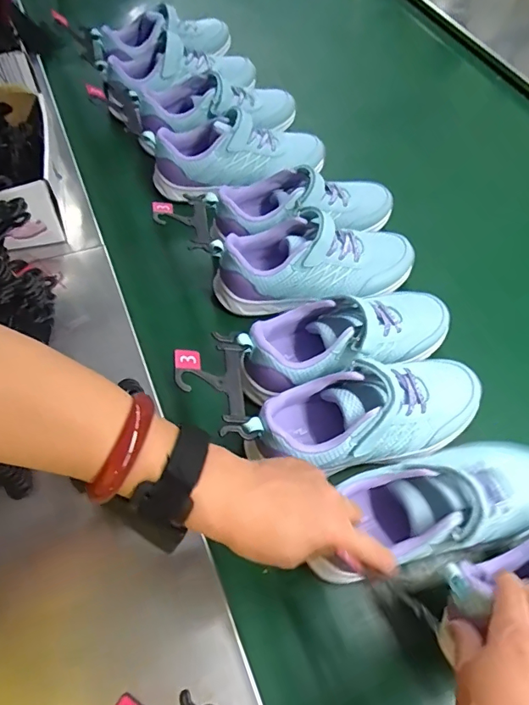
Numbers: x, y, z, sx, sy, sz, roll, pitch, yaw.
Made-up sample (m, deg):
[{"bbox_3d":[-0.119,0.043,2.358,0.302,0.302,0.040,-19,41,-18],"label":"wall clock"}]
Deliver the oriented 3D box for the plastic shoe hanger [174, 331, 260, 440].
[{"bbox_3d":[-0.044,0.026,0.415,0.068,0.011,0.097,6,60,-25],"label":"plastic shoe hanger"}]

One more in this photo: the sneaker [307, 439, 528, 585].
[{"bbox_3d":[0.157,0.125,0.404,0.212,0.080,0.081,-11,62,-13],"label":"sneaker"}]

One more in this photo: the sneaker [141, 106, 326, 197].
[{"bbox_3d":[-0.035,-0.274,0.641,0.238,0.081,0.081,-10,62,-9],"label":"sneaker"}]

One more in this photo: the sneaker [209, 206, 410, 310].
[{"bbox_3d":[0.059,-0.110,0.549,0.228,0.079,0.083,-6,61,-7],"label":"sneaker"}]

